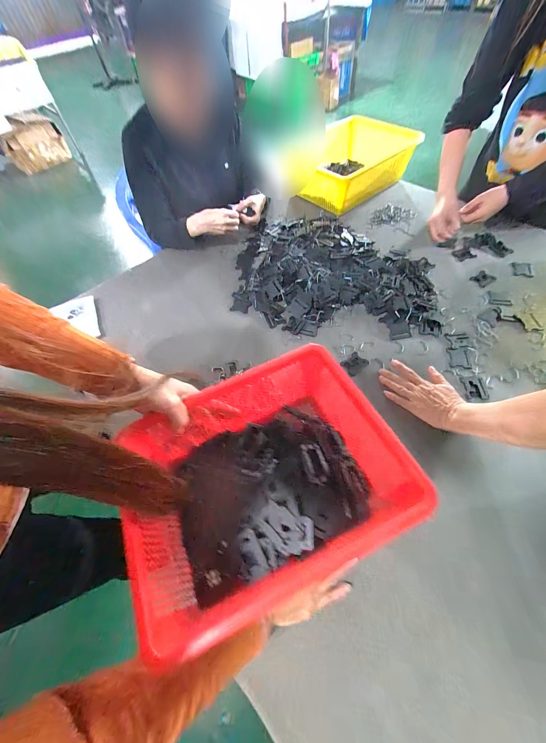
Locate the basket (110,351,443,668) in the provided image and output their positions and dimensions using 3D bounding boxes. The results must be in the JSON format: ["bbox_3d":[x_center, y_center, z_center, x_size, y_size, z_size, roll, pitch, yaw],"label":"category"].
[{"bbox_3d":[-0.018,0.127,0.342,0.301,0.104,0.242,-19,57,-9],"label":"basket"}]

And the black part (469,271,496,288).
[{"bbox_3d":[0.550,-0.243,0.721,0.057,0.004,0.042,-30,60,-13],"label":"black part"}]

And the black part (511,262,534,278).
[{"bbox_3d":[0.662,-0.271,0.731,0.050,0.004,0.065,14,60,14],"label":"black part"}]

